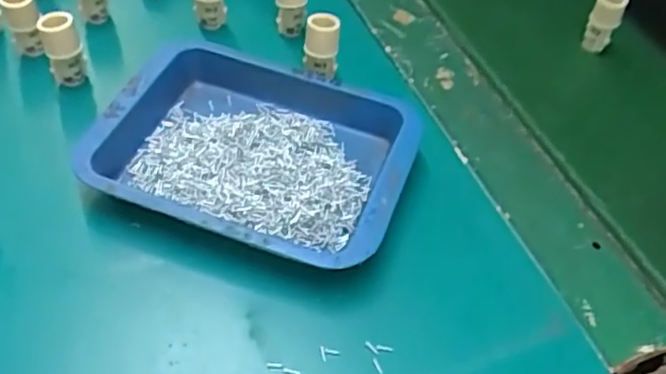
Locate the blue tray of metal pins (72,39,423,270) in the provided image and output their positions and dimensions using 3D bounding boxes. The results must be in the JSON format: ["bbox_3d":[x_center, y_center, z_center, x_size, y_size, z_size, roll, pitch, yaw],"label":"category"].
[{"bbox_3d":[-0.042,-0.017,0.351,0.158,0.028,0.116,18,50,7],"label":"blue tray of metal pins"}]

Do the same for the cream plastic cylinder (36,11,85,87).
[{"bbox_3d":[-0.156,-0.077,0.384,0.019,0.051,0.021,-19,55,-23],"label":"cream plastic cylinder"}]

